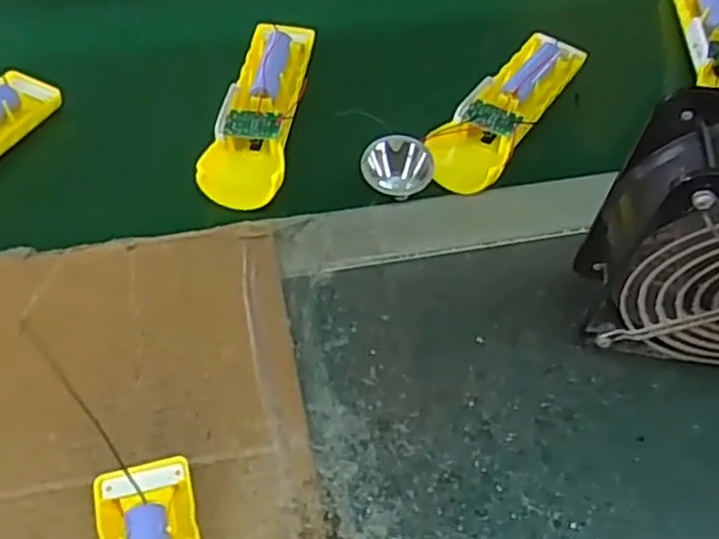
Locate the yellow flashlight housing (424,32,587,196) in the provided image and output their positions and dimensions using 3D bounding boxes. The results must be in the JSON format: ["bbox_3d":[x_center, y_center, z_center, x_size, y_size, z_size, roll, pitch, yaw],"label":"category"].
[{"bbox_3d":[0.096,-0.106,0.476,0.047,0.027,0.140,31,60,16],"label":"yellow flashlight housing"}]

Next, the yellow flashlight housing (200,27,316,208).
[{"bbox_3d":[-0.064,-0.105,0.470,0.048,0.022,0.147,7,56,1],"label":"yellow flashlight housing"}]

